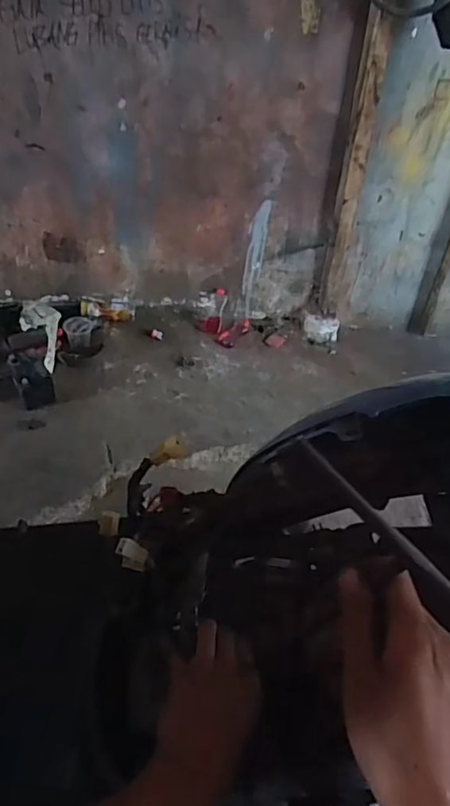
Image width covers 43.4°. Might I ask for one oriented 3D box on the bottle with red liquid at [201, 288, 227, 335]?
[{"bbox_3d":[-0.031,-0.268,1.666,0.060,0.056,0.137,9,69,4],"label":"bottle with red liquid"}]

